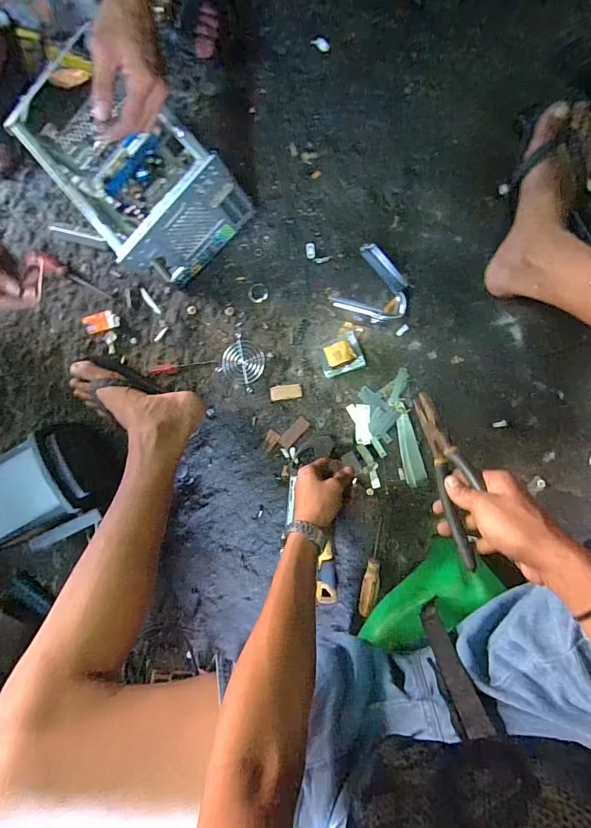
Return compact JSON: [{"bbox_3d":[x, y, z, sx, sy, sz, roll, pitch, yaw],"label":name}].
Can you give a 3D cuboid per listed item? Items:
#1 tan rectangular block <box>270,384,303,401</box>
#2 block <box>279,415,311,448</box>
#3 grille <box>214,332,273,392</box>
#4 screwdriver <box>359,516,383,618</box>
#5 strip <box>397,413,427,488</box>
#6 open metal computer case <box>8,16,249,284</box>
[{"bbox_3d":[-0.016,-0.036,0.682,0.052,0.004,0.024,-9,90,9],"label":"tan rectangular block"},{"bbox_3d":[-0.003,0.032,0.691,0.023,0.004,0.058,45,97,6],"label":"block"},{"bbox_3d":[-0.090,-0.089,0.700,0.078,0.004,0.074,34,96,7],"label":"grille"},{"bbox_3d":[0.128,0.247,0.659,0.024,0.026,0.153,14,93,9],"label":"screwdriver"},{"bbox_3d":[0.186,0.058,0.660,0.033,0.004,0.117,-11,89,9],"label":"strip"},{"bbox_3d":[-0.238,-0.372,0.634,0.188,0.175,0.274,-40,85,8],"label":"open metal computer case"}]

